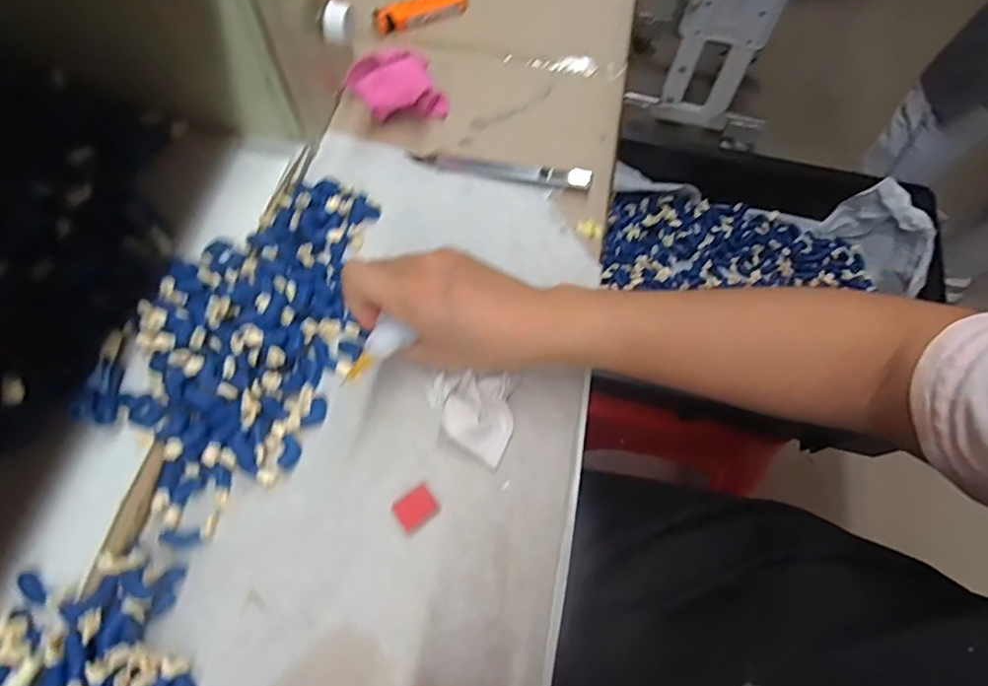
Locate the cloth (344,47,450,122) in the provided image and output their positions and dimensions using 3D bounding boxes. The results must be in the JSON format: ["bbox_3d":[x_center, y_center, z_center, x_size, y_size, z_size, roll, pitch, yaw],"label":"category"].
[{"bbox_3d":[-0.073,-0.194,0.430,0.069,0.038,0.047,-10,66,-7],"label":"cloth"}]

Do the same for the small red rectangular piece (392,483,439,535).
[{"bbox_3d":[-0.044,0.092,0.320,0.023,0.004,0.017,-38,72,-17],"label":"small red rectangular piece"}]

